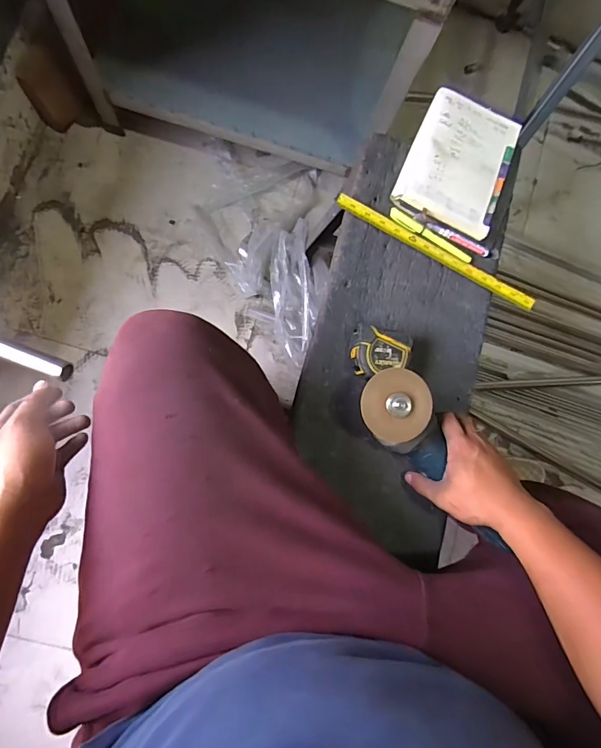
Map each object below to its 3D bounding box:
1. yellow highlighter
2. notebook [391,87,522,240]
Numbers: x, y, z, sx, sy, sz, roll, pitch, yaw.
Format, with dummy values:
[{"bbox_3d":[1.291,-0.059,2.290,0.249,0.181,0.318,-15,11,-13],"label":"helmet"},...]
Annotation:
[{"bbox_3d":[0.196,-0.207,0.637,0.142,0.012,0.015,30,82,-4],"label":"yellow highlighter"},{"bbox_3d":[0.239,-0.319,0.626,0.147,0.022,0.205,23,82,-5],"label":"notebook"}]

